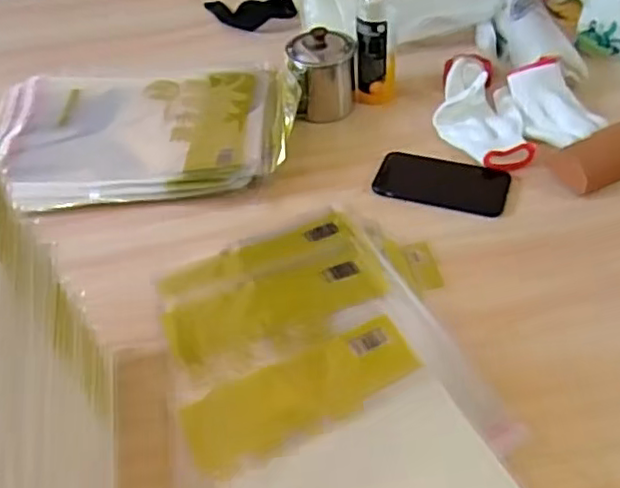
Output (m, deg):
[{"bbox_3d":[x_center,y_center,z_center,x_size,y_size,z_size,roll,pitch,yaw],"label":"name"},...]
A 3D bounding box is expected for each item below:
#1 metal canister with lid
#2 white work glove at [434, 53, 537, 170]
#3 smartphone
[{"bbox_3d":[0.016,-0.229,0.864,0.087,0.107,0.078,-4,46,2],"label":"metal canister with lid"},{"bbox_3d":[0.210,-0.174,0.827,0.103,0.044,0.217,-6,46,-1],"label":"white work glove"},{"bbox_3d":[0.154,-0.072,0.760,0.148,0.014,0.083,14,49,19],"label":"smartphone"}]

